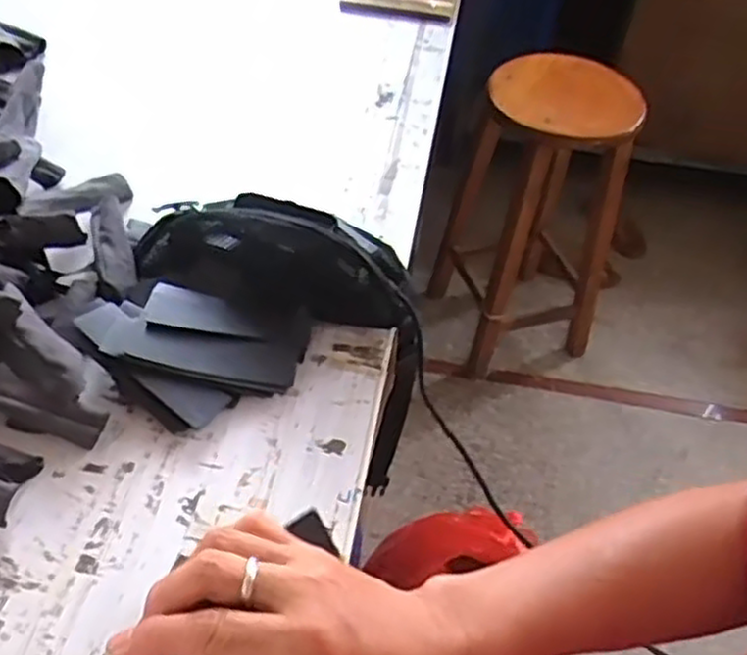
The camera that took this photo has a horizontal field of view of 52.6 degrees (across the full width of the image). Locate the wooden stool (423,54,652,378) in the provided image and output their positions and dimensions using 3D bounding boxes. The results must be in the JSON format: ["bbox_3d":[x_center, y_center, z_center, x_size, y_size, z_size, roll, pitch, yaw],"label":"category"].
[{"bbox_3d":[0.337,-0.235,1.600,0.324,0.651,0.320,-1,48,-6],"label":"wooden stool"}]

